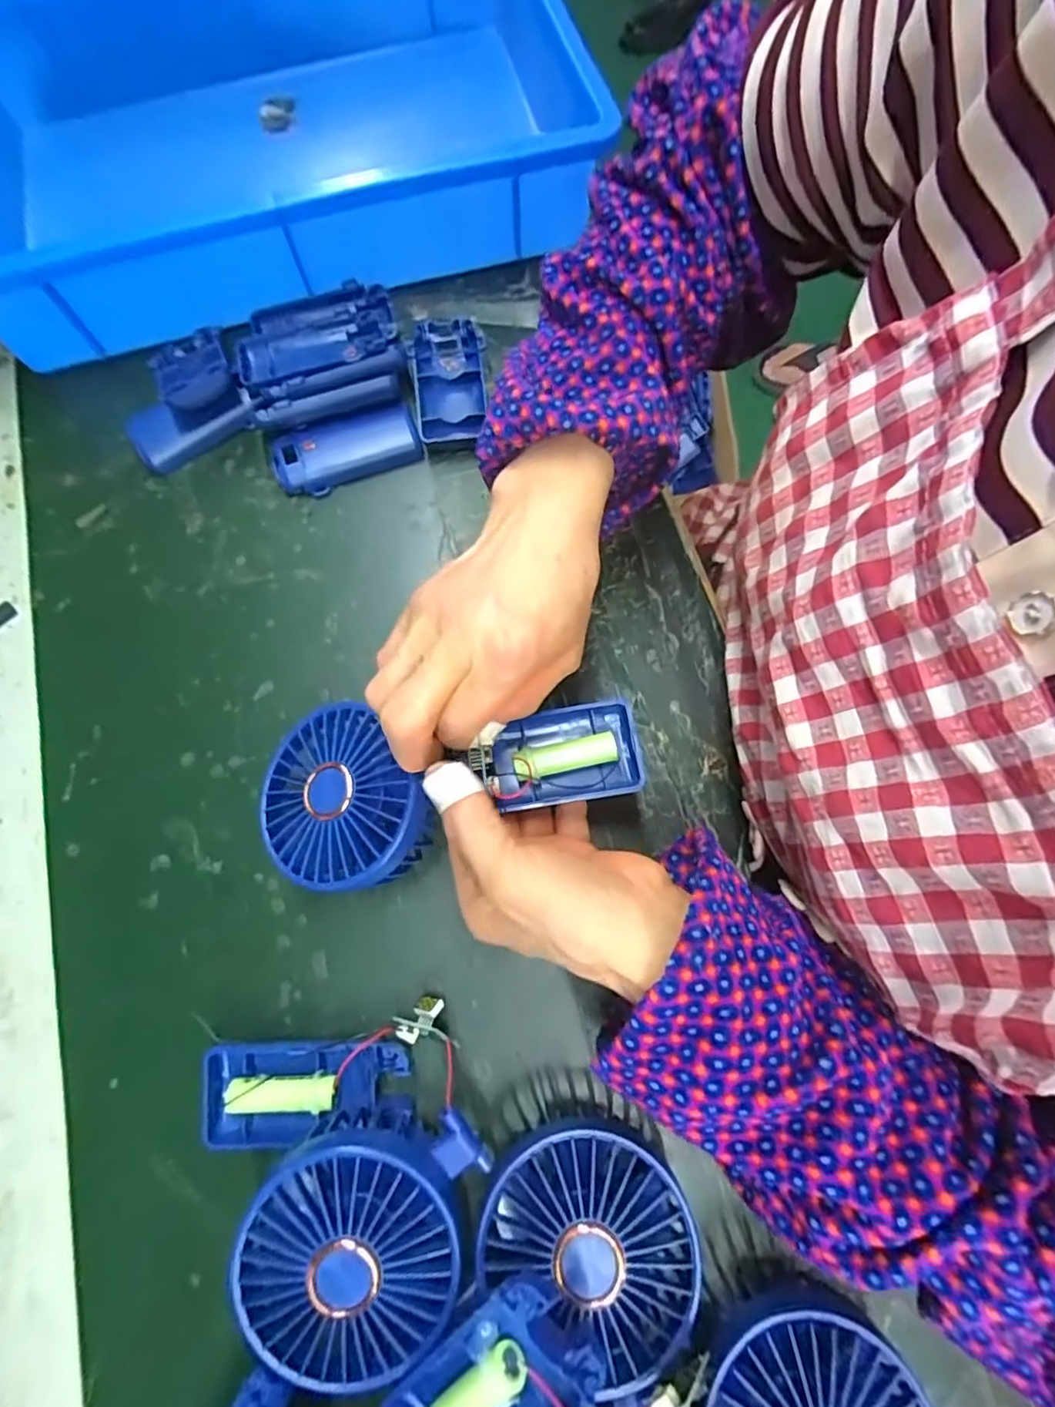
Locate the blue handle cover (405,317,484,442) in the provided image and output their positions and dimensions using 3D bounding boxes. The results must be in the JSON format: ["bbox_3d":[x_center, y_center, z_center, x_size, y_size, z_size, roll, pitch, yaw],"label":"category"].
[{"bbox_3d":[-0.052,-0.223,0.411,0.050,0.016,0.095,-11,73,-2],"label":"blue handle cover"}]

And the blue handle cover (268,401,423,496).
[{"bbox_3d":[-0.119,-0.165,0.394,0.093,0.019,0.038,-21,74,-5],"label":"blue handle cover"}]

